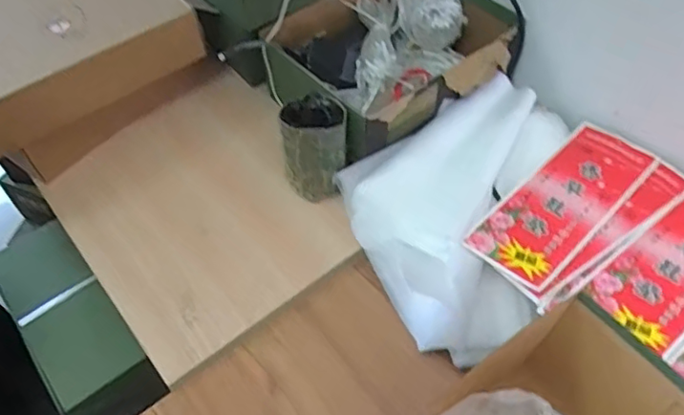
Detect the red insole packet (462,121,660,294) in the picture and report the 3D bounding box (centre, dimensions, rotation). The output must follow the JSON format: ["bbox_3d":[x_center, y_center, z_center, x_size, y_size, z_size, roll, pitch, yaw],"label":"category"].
[{"bbox_3d":[0.299,-0.011,0.784,0.119,0.012,0.292,37,62,27],"label":"red insole packet"}]

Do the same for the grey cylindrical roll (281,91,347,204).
[{"bbox_3d":[-0.037,-0.081,0.813,0.082,0.139,0.076,-1,52,2],"label":"grey cylindrical roll"}]

